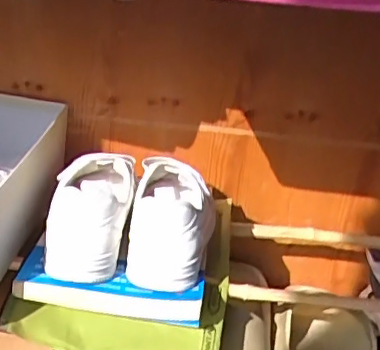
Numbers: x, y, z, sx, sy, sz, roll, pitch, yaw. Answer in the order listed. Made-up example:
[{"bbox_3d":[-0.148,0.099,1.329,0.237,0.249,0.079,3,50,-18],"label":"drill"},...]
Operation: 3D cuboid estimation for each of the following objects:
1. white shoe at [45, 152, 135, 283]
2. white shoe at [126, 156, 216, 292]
[{"bbox_3d":[-0.090,0.027,0.511,0.067,0.070,0.125,7,42,-1],"label":"white shoe"},{"bbox_3d":[-0.016,0.039,0.526,0.073,0.085,0.130,6,38,-3],"label":"white shoe"}]

